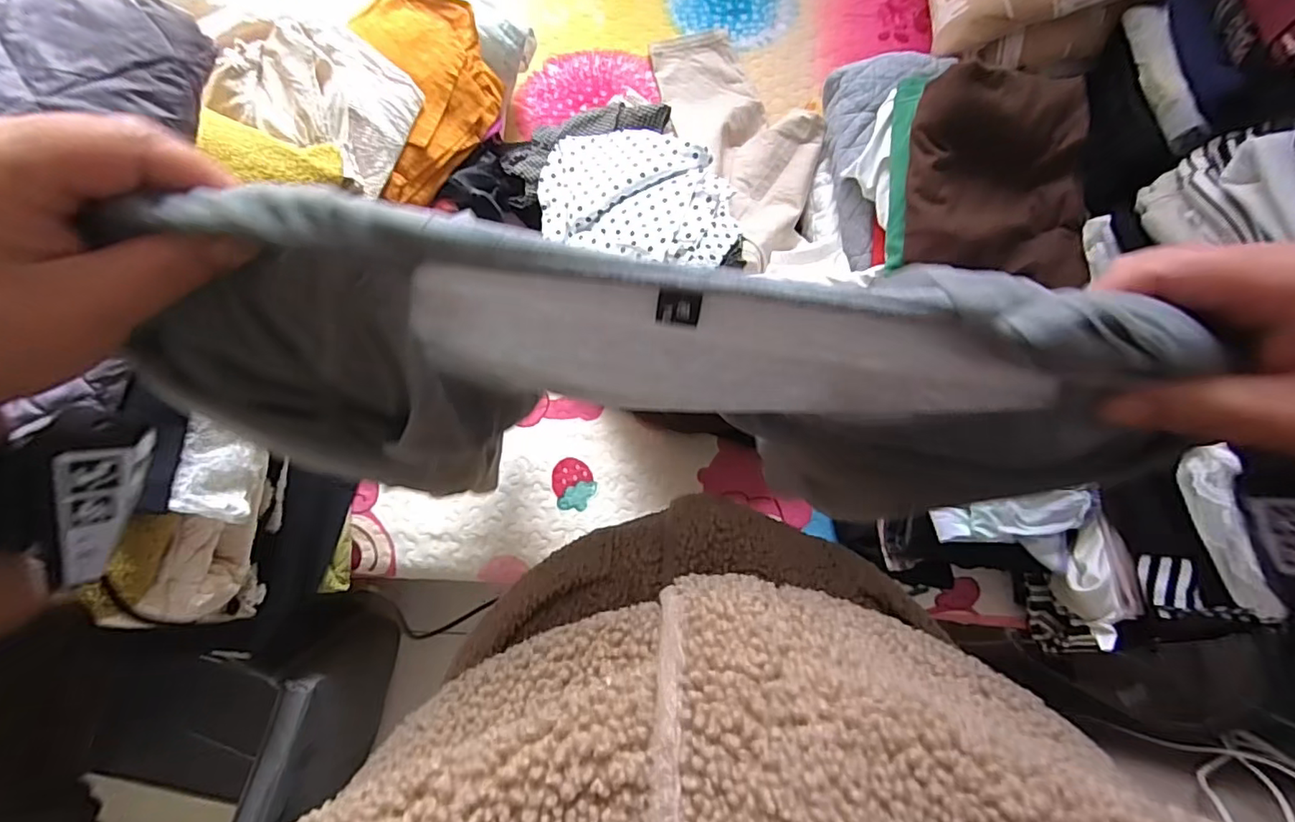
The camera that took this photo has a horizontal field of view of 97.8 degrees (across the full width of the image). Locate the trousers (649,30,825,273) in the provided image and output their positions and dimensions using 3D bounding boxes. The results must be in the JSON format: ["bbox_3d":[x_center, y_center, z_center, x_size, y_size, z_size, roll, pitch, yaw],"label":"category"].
[{"bbox_3d":[0.158,-0.452,0.925,0.187,0.092,0.529,-15,61,-5],"label":"trousers"}]

